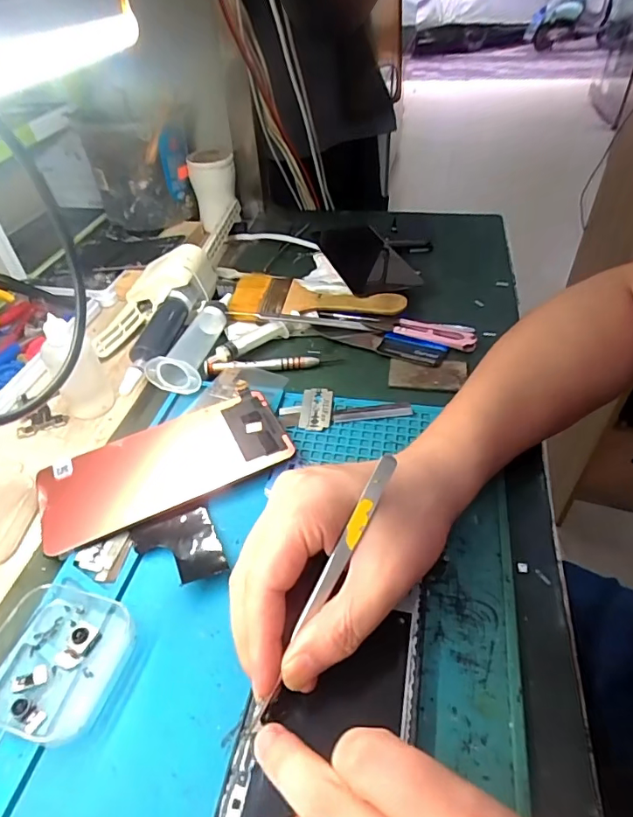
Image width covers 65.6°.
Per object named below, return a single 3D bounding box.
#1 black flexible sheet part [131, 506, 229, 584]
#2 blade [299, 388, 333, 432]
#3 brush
[{"bbox_3d":[-0.080,0.079,0.283,0.044,0.010,0.052,-19,47,-17],"label":"black flexible sheet part"},{"bbox_3d":[0.000,0.000,0.364,0.022,0.004,0.039,0,51,9],"label":"blade"},{"bbox_3d":[-0.003,-0.105,0.464,0.169,0.017,0.058,12,46,14],"label":"brush"}]

